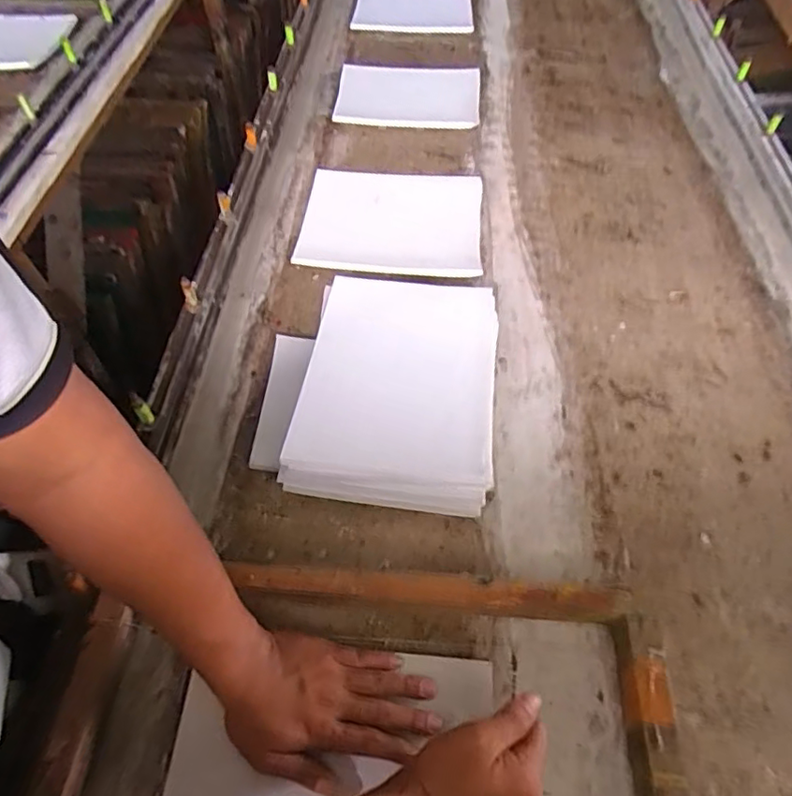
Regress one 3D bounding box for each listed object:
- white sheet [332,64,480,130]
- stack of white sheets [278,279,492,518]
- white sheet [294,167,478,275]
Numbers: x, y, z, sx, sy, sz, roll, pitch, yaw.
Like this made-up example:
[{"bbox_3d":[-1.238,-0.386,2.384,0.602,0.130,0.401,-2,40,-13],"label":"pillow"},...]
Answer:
[{"bbox_3d":[0.023,-0.578,1.130,0.269,0.025,0.198,2,55,1],"label":"white sheet"},{"bbox_3d":[0.005,-0.013,0.709,0.222,0.075,0.300,7,55,5],"label":"stack of white sheets"},{"bbox_3d":[-0.007,-0.273,0.909,0.270,0.013,0.227,6,58,4],"label":"white sheet"}]

